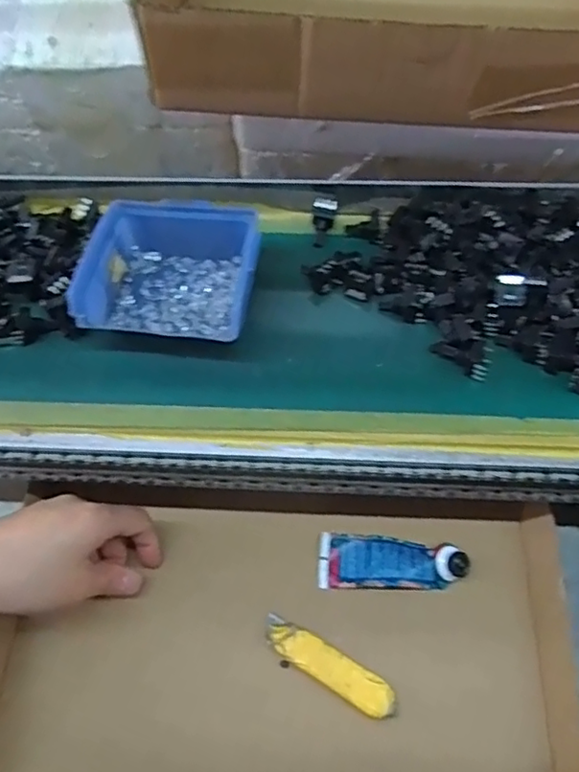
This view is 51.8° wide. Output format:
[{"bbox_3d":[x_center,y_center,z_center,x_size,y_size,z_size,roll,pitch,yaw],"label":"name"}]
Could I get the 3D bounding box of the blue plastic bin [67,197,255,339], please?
[{"bbox_3d":[-0.074,-0.073,0.385,0.102,0.044,0.100,7,60,6],"label":"blue plastic bin"}]

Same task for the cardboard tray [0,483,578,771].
[{"bbox_3d":[-0.010,0.164,0.397,0.362,0.062,0.185,3,58,2],"label":"cardboard tray"}]

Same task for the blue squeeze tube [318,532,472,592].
[{"bbox_3d":[0.070,0.119,0.408,0.096,0.022,0.036,1,60,3],"label":"blue squeeze tube"}]

